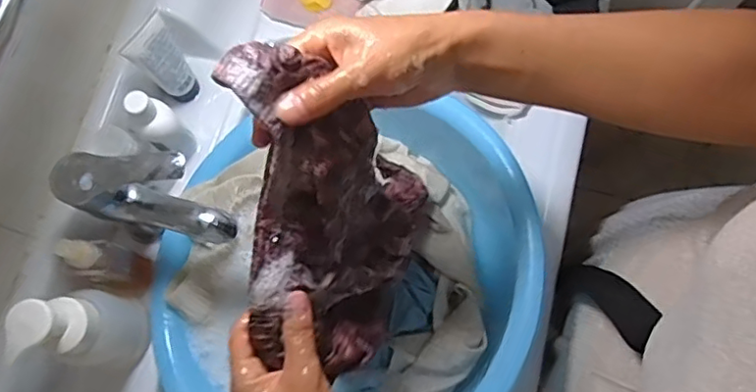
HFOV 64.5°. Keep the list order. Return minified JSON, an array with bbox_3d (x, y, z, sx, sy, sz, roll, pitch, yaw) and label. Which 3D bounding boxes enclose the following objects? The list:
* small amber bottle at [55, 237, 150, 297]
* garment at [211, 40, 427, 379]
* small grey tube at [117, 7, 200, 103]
[{"bbox_3d":[-0.244,0.064,0.540,0.032,0.116,0.040,7,75,2],"label":"small amber bottle"},{"bbox_3d":[-0.022,0.027,0.446,0.127,0.245,0.186,-6,75,-1],"label":"garment"},{"bbox_3d":[-0.210,-0.128,0.603,0.024,0.130,0.048,40,79,10],"label":"small grey tube"}]

